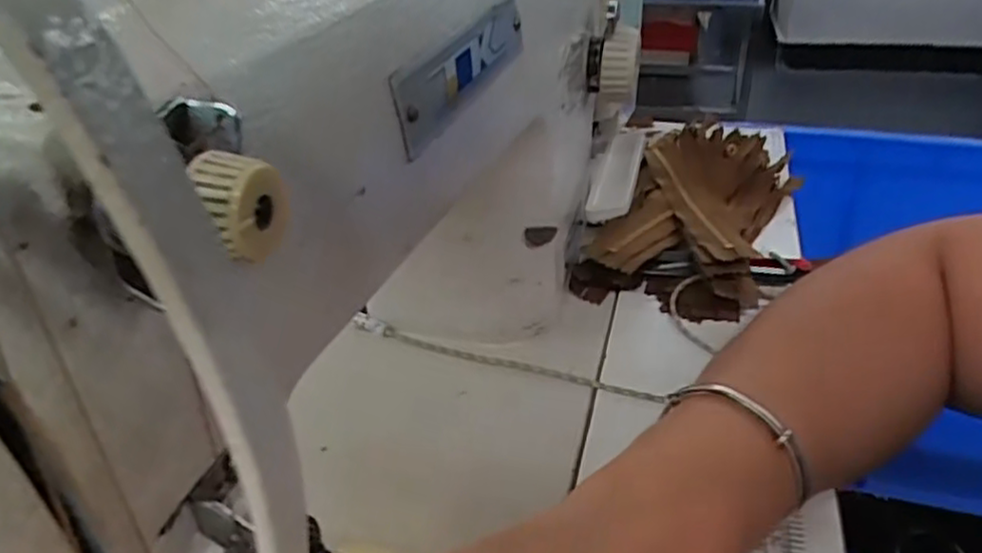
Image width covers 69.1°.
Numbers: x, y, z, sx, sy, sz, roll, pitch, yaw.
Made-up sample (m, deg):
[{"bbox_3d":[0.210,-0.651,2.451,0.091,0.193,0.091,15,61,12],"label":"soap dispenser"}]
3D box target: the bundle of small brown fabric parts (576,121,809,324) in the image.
[{"bbox_3d":[0.144,-0.048,0.501,0.110,0.039,0.212,14,37,24],"label":"bundle of small brown fabric parts"}]

